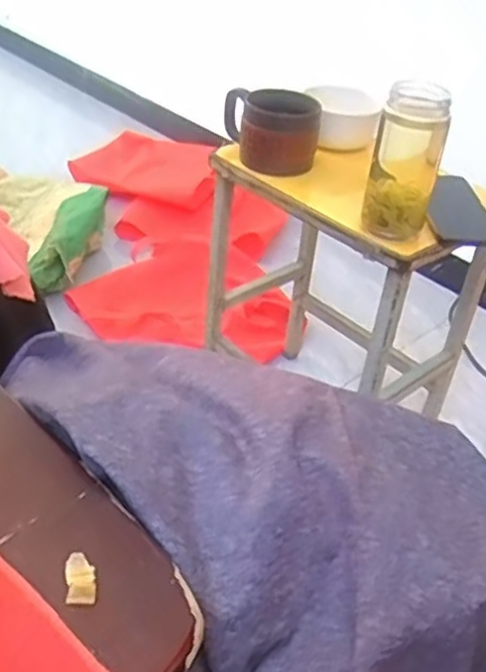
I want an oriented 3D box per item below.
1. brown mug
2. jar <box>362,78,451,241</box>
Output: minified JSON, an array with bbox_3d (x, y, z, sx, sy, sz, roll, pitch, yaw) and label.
[{"bbox_3d":[0.034,-0.265,0.876,0.090,0.093,0.103,-8,40,-17],"label":"brown mug"},{"bbox_3d":[0.164,-0.174,0.721,0.068,0.146,0.054,14,39,10],"label":"jar"}]

